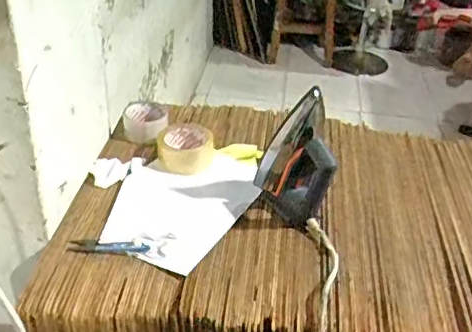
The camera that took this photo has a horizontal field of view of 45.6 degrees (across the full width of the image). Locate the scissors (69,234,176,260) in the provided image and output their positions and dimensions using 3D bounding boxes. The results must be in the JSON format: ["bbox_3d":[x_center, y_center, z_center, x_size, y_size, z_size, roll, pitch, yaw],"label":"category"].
[{"bbox_3d":[-0.170,0.114,0.827,0.148,0.012,0.043,3,35,-3],"label":"scissors"}]

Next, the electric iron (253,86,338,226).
[{"bbox_3d":[0.096,-0.019,0.888,0.111,0.212,0.103,3,35,-3],"label":"electric iron"}]

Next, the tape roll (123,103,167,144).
[{"bbox_3d":[-0.175,-0.081,1.087,0.088,0.041,0.103,3,35,-3],"label":"tape roll"}]

